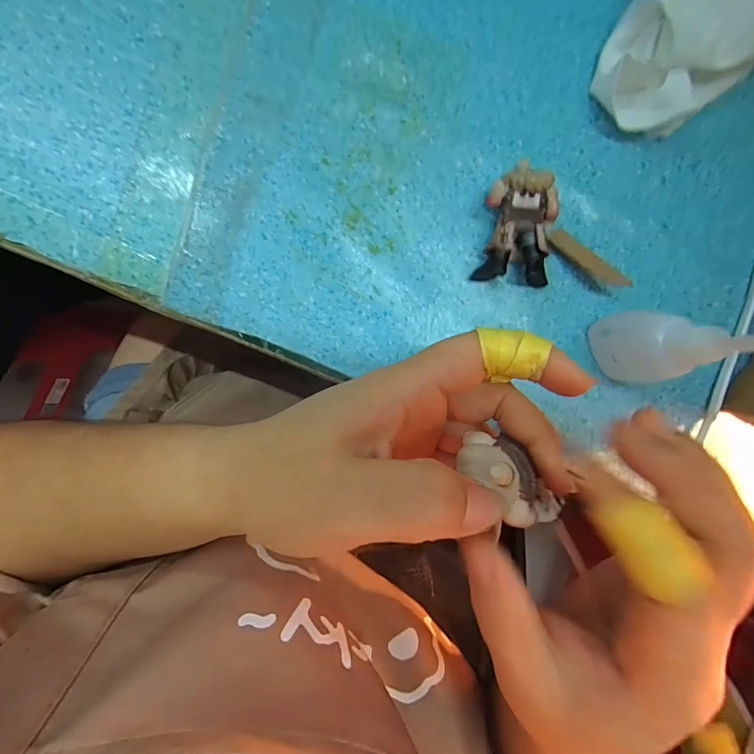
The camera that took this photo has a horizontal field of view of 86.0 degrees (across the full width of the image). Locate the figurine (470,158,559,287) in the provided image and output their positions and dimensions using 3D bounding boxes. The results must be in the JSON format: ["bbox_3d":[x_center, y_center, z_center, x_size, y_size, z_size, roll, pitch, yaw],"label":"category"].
[{"bbox_3d":[0.070,-0.074,0.200,0.036,0.021,0.052,4,94,-3],"label":"figurine"}]

